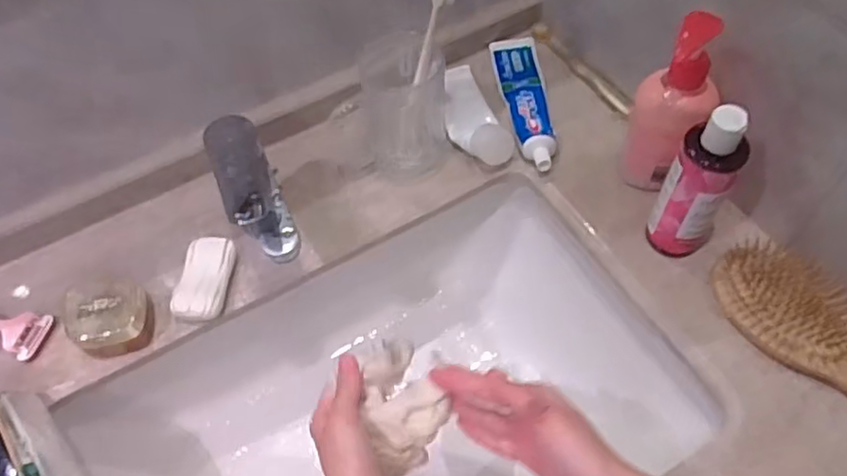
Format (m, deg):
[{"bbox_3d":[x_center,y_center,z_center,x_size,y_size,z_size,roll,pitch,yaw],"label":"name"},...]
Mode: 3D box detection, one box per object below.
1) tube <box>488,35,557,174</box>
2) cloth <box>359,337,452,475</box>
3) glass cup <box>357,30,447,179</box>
[{"bbox_3d":[0.109,-0.156,0.718,0.050,0.029,0.211,-3,57,-1],"label":"tube"},{"bbox_3d":[-0.016,0.120,0.481,0.056,0.039,0.083,-26,58,-12],"label":"cloth"},{"bbox_3d":[-0.018,-0.134,0.650,0.077,0.134,0.075,0,57,0],"label":"glass cup"}]

